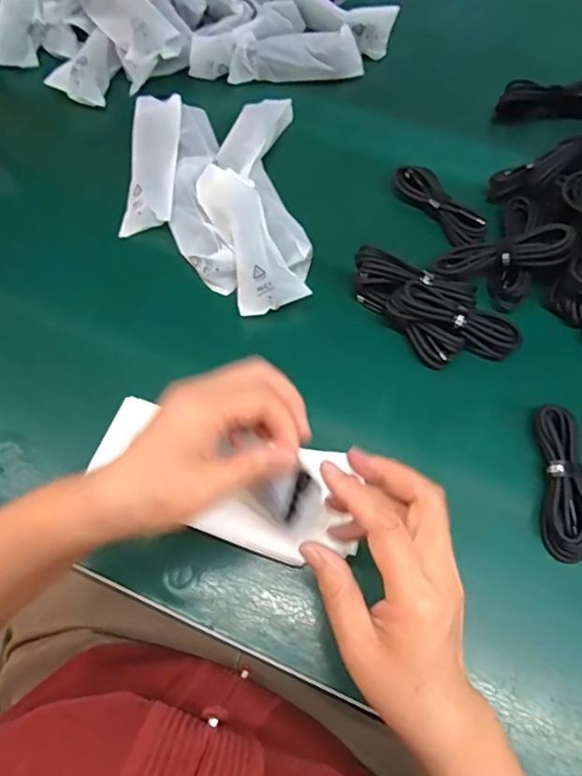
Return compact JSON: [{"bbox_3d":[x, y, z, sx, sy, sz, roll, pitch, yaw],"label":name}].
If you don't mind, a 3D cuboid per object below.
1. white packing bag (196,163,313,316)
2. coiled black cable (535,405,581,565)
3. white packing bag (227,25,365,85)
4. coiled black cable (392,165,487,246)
[{"bbox_3d":[-0.042,-0.134,0.484,0.055,0.030,0.151,-23,68,-8],"label":"white packing bag"},{"bbox_3d":[0.202,0.069,0.402,0.032,0.017,0.110,3,66,3],"label":"coiled black cable"},{"bbox_3d":[0.006,-0.366,0.595,0.138,0.028,0.059,3,66,3],"label":"white packing bag"},{"bbox_3d":[0.139,-0.173,0.513,0.030,0.025,0.106,-31,69,-11],"label":"coiled black cable"}]

